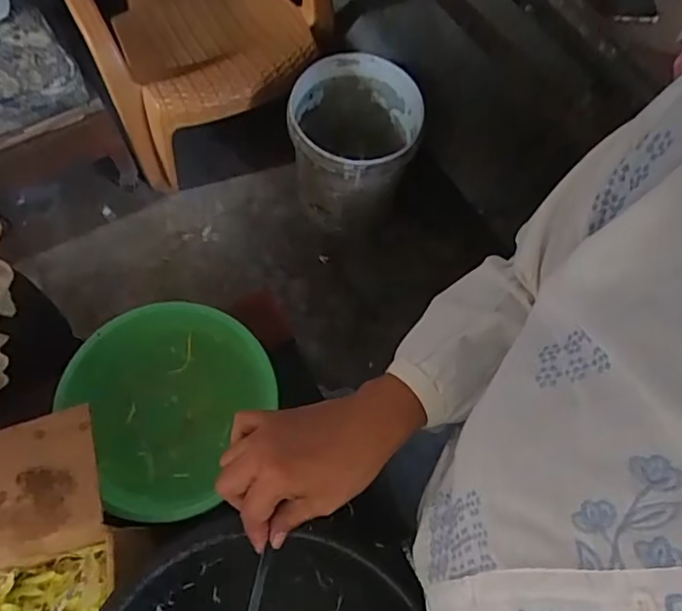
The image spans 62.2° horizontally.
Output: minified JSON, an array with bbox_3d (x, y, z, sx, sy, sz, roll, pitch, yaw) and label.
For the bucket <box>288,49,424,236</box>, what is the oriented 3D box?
[{"bbox_3d":[0.039,-0.412,1.468,0.320,0.388,0.328,1,69,-2],"label":"bucket"}]

